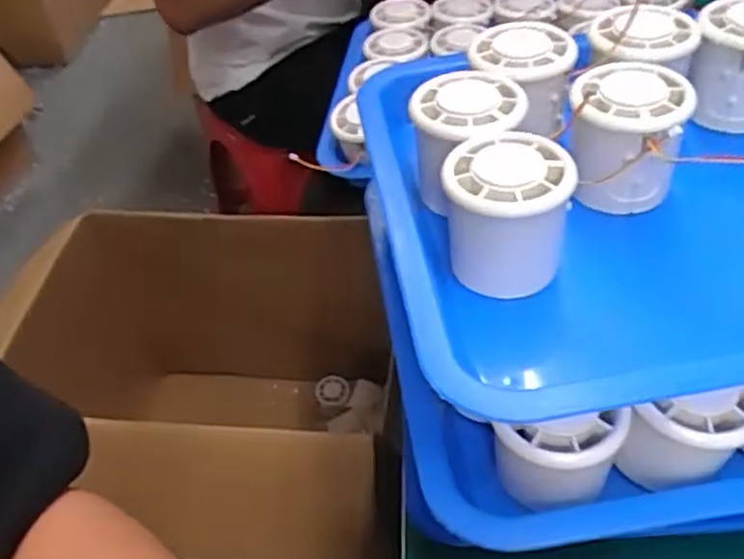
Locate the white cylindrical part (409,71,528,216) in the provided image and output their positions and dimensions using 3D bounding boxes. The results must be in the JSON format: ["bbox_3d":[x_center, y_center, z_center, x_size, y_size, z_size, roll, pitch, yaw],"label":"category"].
[{"bbox_3d":[0.050,-0.070,0.375,0.058,0.054,0.056,-3,46,3],"label":"white cylindrical part"}]

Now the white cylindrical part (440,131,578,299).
[{"bbox_3d":[0.061,-0.029,0.335,0.054,0.063,0.054,-3,46,3],"label":"white cylindrical part"}]

